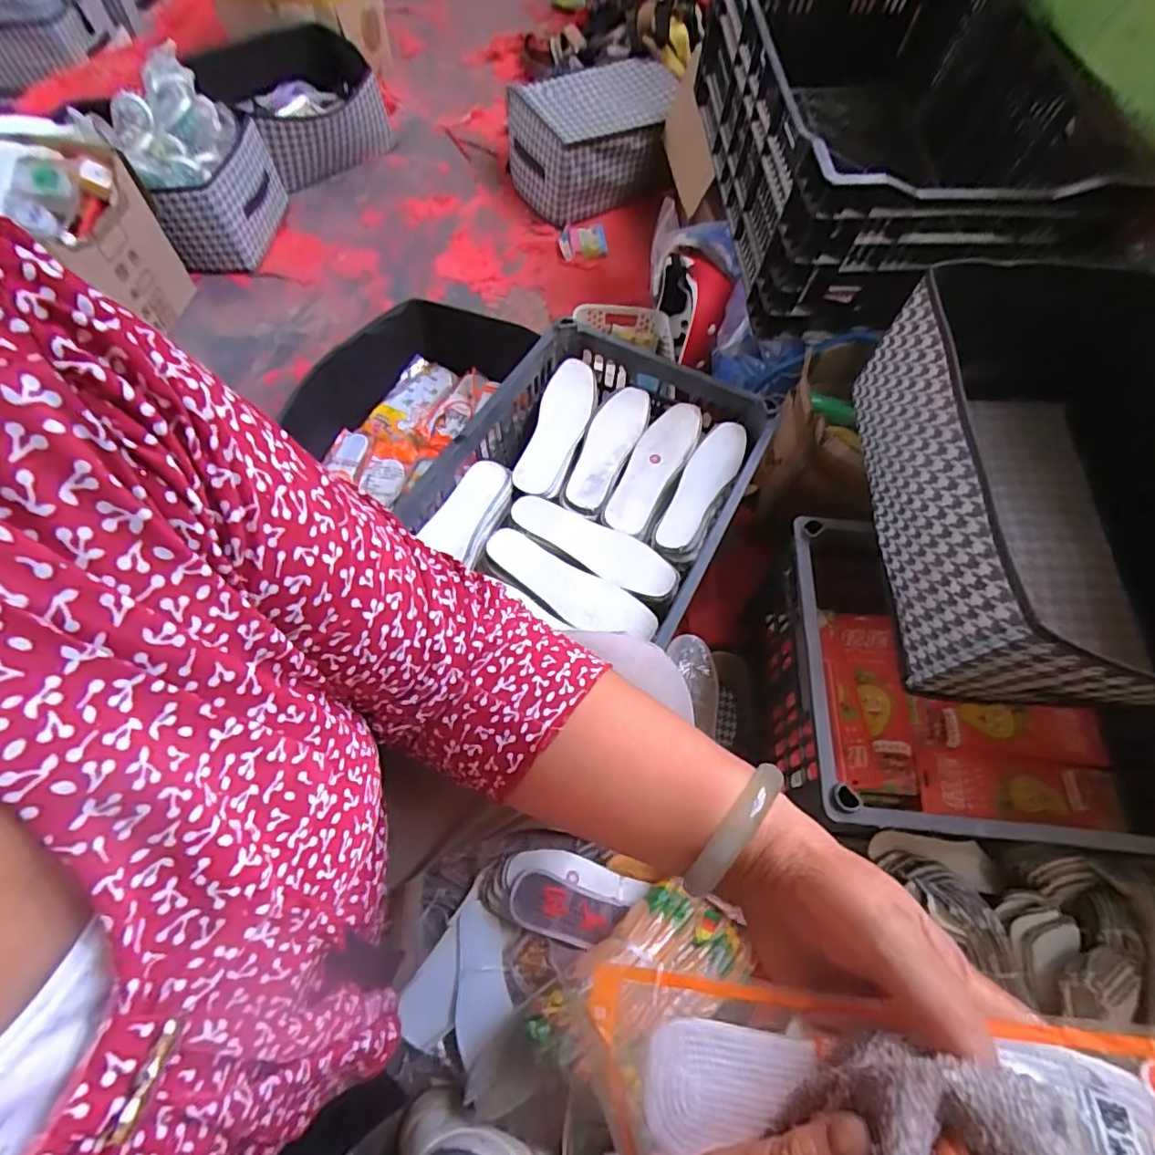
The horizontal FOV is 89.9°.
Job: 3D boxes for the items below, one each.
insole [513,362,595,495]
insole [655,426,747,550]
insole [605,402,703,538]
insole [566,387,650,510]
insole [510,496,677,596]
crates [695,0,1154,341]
[{"bbox_3d":[-0.026,-0.213,0.806,0.068,0.020,0.224,13,64,8],"label":"insole"},{"bbox_3d":[0.167,-0.122,0.764,0.063,0.012,0.210,22,66,12],"label":"insole"},{"bbox_3d":[0.102,-0.153,0.787,0.069,0.014,0.224,27,67,14],"label":"insole"},{"bbox_3d":[0.041,-0.182,0.790,0.067,0.009,0.207,20,65,11],"label":"insole"},{"bbox_3d":[0.018,-0.044,0.717,0.219,0.009,0.069,29,68,15],"label":"insole"},{"bbox_3d":[0.449,-0.666,0.838,0.453,0.256,0.616,-3,63,0],"label":"crates"}]

